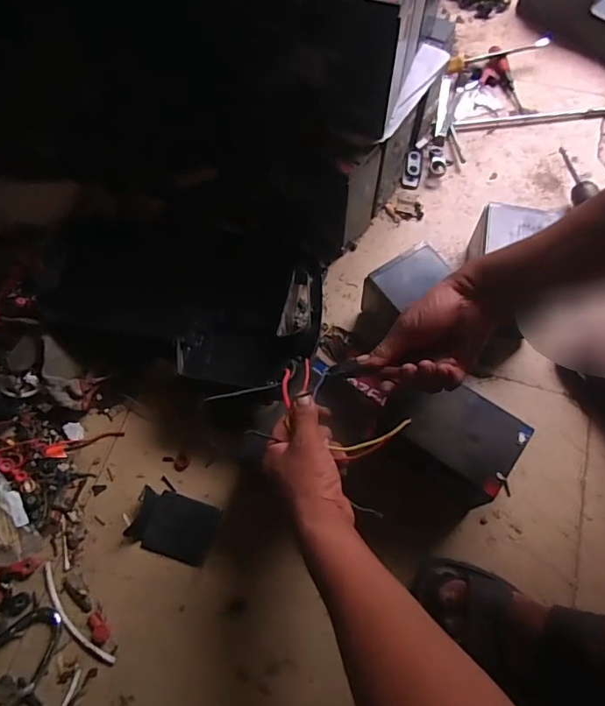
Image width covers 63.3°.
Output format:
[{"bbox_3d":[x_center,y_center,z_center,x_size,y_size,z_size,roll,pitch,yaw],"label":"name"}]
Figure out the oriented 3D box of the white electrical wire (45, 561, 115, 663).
[{"bbox_3d":[-0.268,0.307,0.570,0.025,0.004,0.138,-41,71,-15],"label":"white electrical wire"}]

